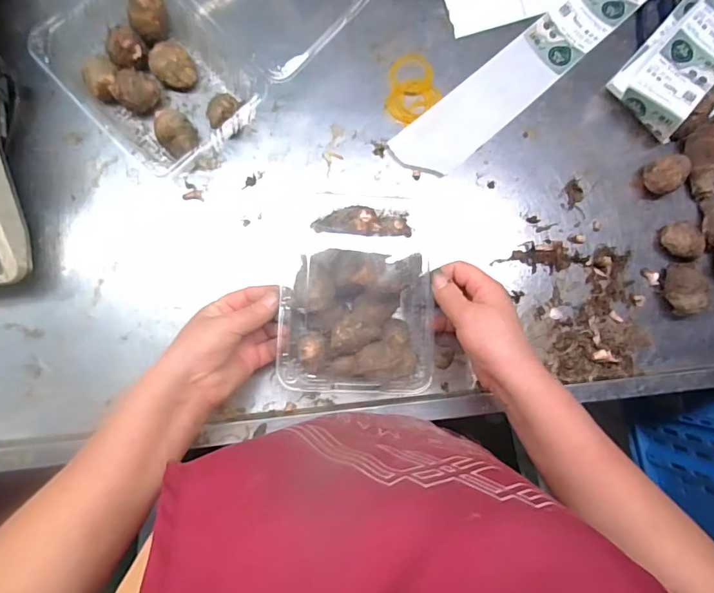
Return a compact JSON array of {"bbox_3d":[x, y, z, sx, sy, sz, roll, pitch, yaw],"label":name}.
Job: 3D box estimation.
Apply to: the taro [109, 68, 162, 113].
[{"bbox_3d":[-0.206,-0.193,0.440,0.038,0.034,0.038,0,86,-5],"label":"taro"}]

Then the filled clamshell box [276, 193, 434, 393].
[{"bbox_3d":[0.001,-0.006,0.417,0.128,0.069,0.173,2,86,-5],"label":"filled clamshell box"}]

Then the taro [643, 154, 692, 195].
[{"bbox_3d":[0.313,-0.124,0.480,0.035,0.035,0.034,0,86,-5],"label":"taro"}]

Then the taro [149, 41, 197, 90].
[{"bbox_3d":[-0.177,-0.221,0.451,0.038,0.029,0.042,-6,87,-6],"label":"taro"}]

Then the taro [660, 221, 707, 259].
[{"bbox_3d":[0.334,-0.056,0.479,0.040,0.027,0.036,-3,86,-6],"label":"taro"}]

